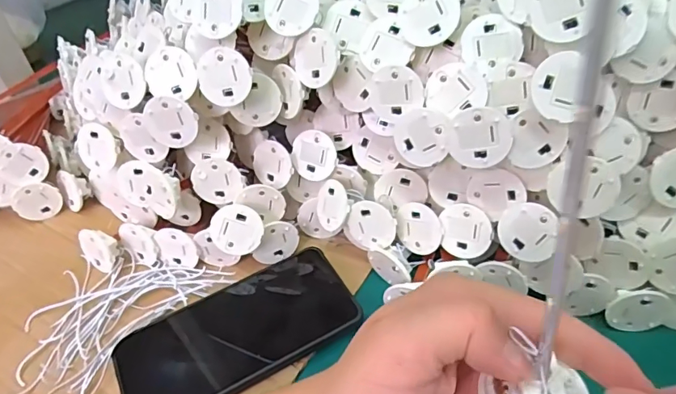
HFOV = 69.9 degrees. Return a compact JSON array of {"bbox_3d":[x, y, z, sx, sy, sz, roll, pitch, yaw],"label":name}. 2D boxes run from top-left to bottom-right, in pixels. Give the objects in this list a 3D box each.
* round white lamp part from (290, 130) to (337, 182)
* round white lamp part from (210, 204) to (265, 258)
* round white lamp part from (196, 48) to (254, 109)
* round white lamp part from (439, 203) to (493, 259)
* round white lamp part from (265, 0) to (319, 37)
[{"bbox_3d":[-0.019,-0.032,0.374,0.036,0.038,0.004,-12,5,26],"label":"round white lamp part"},{"bbox_3d":[-0.076,0.025,0.362,0.038,0.038,0.004,17,10,-3],"label":"round white lamp part"},{"bbox_3d":[-0.078,-0.082,0.331,0.038,0.038,0.005,26,22,1],"label":"round white lamp part"},{"bbox_3d":[0.090,0.024,0.338,0.034,0.038,0.004,0,13,31],"label":"round white lamp part"},{"bbox_3d":[-0.032,-0.131,0.332,0.036,0.039,0.004,13,5,13],"label":"round white lamp part"}]

